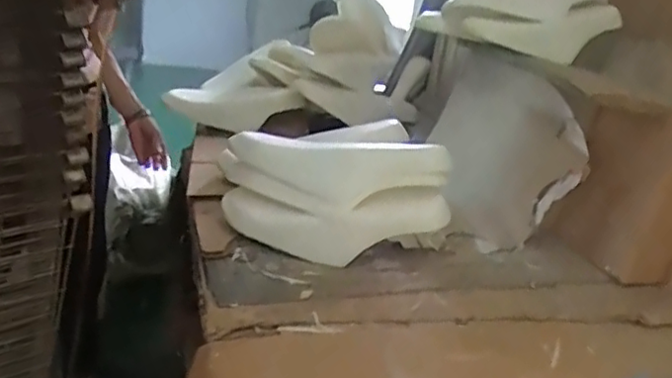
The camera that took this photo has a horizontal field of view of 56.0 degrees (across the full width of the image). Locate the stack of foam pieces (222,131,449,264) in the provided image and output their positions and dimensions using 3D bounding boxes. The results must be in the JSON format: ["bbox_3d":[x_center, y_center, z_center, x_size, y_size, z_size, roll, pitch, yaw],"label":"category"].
[{"bbox_3d":[-0.019,0.007,1.373,0.513,0.245,0.224,10,21,5],"label":"stack of foam pieces"}]

